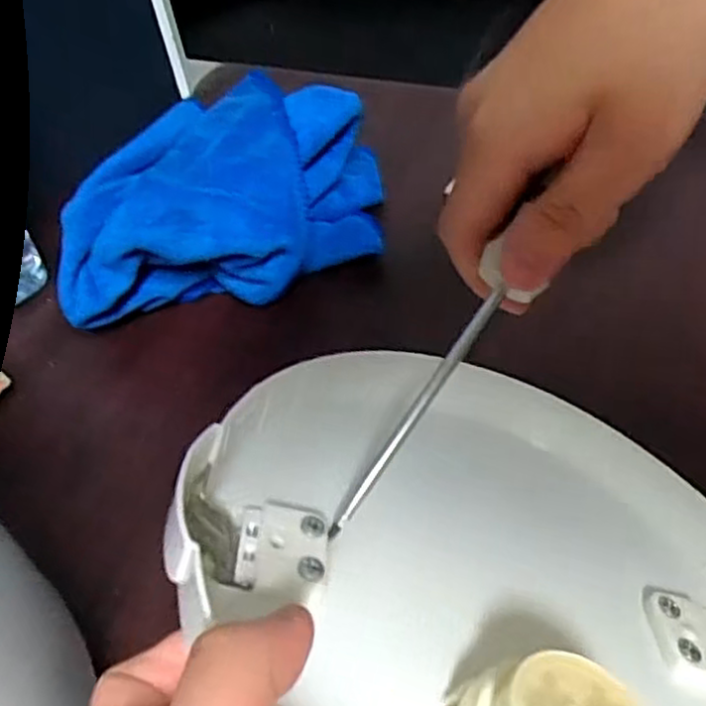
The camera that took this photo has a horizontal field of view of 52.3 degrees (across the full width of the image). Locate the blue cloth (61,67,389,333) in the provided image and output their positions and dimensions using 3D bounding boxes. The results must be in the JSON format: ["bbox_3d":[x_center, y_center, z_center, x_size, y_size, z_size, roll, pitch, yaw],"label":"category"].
[{"bbox_3d":[-0.072,-0.093,0.428,0.177,0.073,0.146,-6,45,1],"label":"blue cloth"}]

